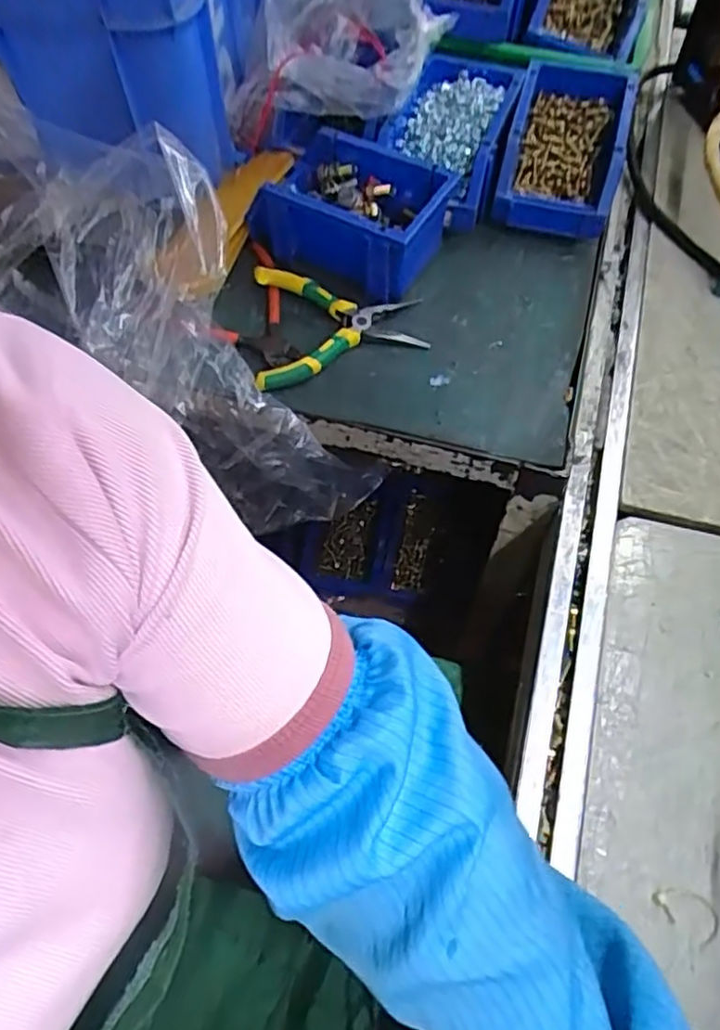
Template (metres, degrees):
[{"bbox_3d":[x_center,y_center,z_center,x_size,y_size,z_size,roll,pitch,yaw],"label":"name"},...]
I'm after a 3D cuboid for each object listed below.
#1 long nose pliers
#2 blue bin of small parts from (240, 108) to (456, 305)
[{"bbox_3d":[-0.017,-0.158,0.561,0.137,0.029,0.113,-5,61,-1],"label":"long nose pliers"},{"bbox_3d":[-0.011,-0.268,0.593,0.164,0.068,0.115,22,64,13],"label":"blue bin of small parts"}]

